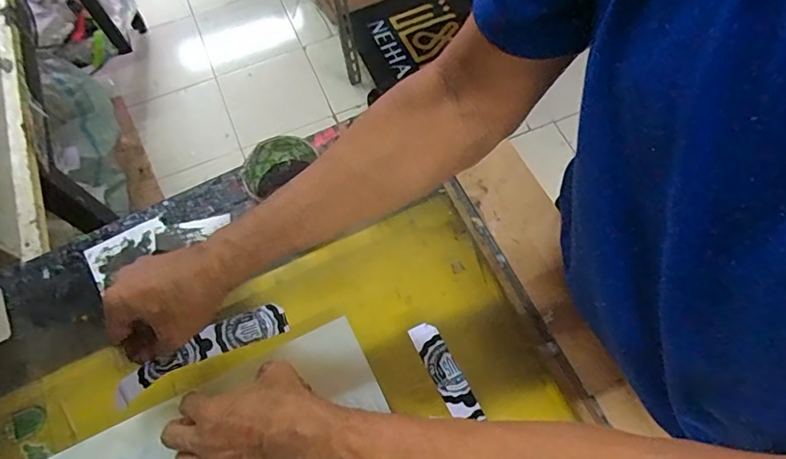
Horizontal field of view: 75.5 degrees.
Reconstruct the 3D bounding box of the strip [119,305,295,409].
[{"bbox_3d":[-0.176,0.112,0.473,0.155,0.028,0.034,-24,67,-19],"label":"strip"}]

